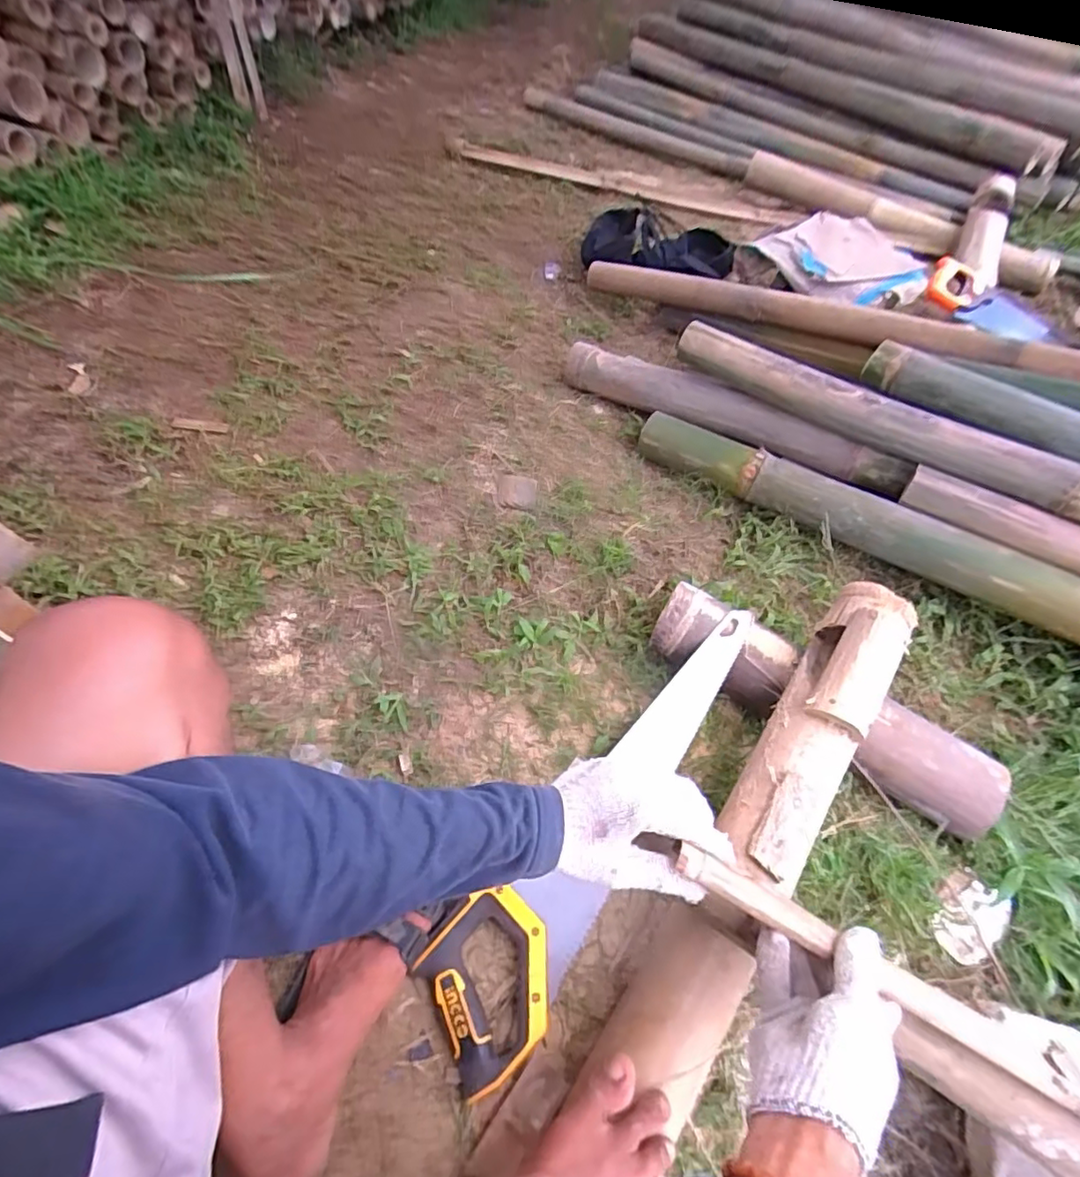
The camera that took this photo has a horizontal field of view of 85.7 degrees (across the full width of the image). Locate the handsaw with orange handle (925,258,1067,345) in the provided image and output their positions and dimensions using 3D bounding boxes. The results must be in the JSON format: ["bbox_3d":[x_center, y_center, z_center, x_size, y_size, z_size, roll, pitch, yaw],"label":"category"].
[{"bbox_3d":[0.985,-0.610,1.268,0.310,0.056,0.127,25,55,-3],"label":"handsaw with orange handle"}]

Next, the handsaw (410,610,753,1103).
[{"bbox_3d":[0.077,0.239,0.662,0.133,0.026,0.569,32,67,21],"label":"handsaw"}]

